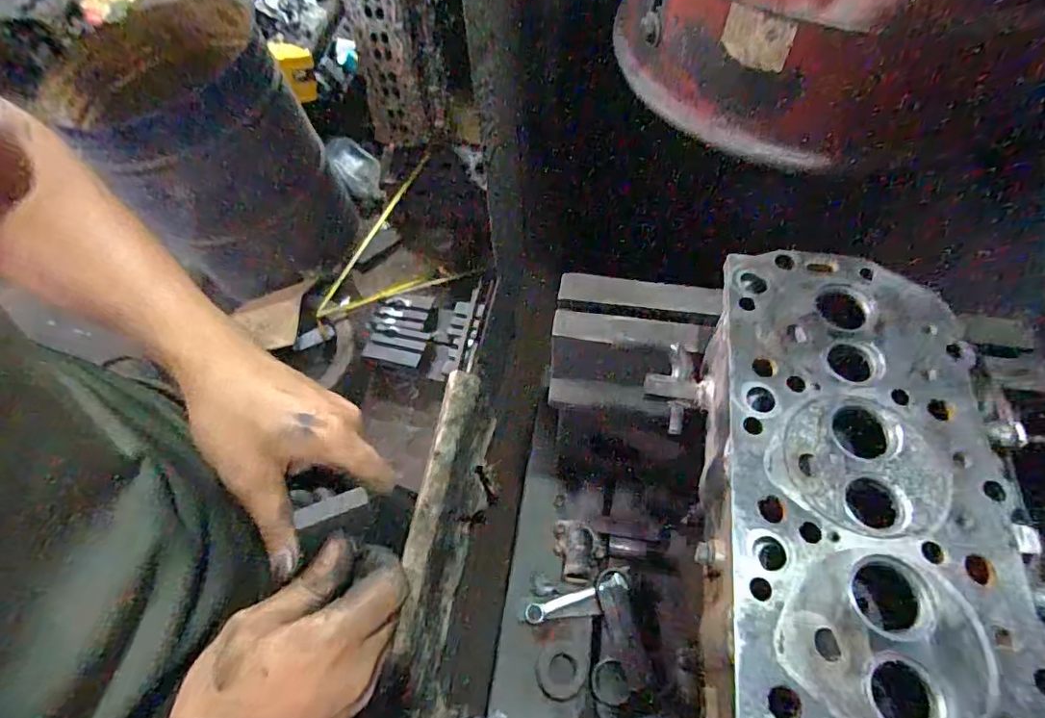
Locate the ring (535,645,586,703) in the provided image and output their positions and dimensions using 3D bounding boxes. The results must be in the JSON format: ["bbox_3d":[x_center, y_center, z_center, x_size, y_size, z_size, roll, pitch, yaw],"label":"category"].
[{"bbox_3d":[0.047,0.390,0.668,0.060,0.007,0.060,-2,58,3],"label":"ring"}]

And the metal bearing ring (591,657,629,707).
[{"bbox_3d":[0.107,0.392,0.653,0.047,0.009,0.047,-2,58,3],"label":"metal bearing ring"}]

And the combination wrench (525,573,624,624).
[{"bbox_3d":[0.069,0.317,0.714,0.133,0.012,0.022,-17,59,-7],"label":"combination wrench"}]

